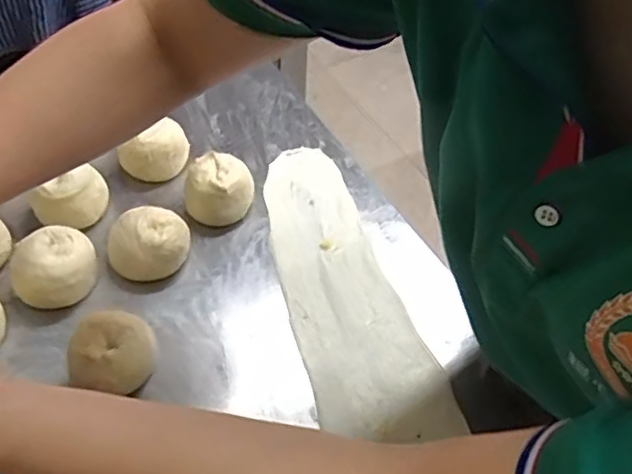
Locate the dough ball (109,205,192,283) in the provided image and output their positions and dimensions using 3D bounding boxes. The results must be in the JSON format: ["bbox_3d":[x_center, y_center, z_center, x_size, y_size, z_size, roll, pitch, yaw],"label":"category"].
[{"bbox_3d":[-0.153,0.005,0.573,0.074,0.044,0.062,-9,51,-14],"label":"dough ball"}]

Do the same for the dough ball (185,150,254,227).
[{"bbox_3d":[-0.095,-0.050,0.622,0.070,0.049,0.064,3,49,-4],"label":"dough ball"}]

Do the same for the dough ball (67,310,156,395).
[{"bbox_3d":[-0.157,0.093,0.492,0.059,0.053,0.054,3,49,-4],"label":"dough ball"}]

